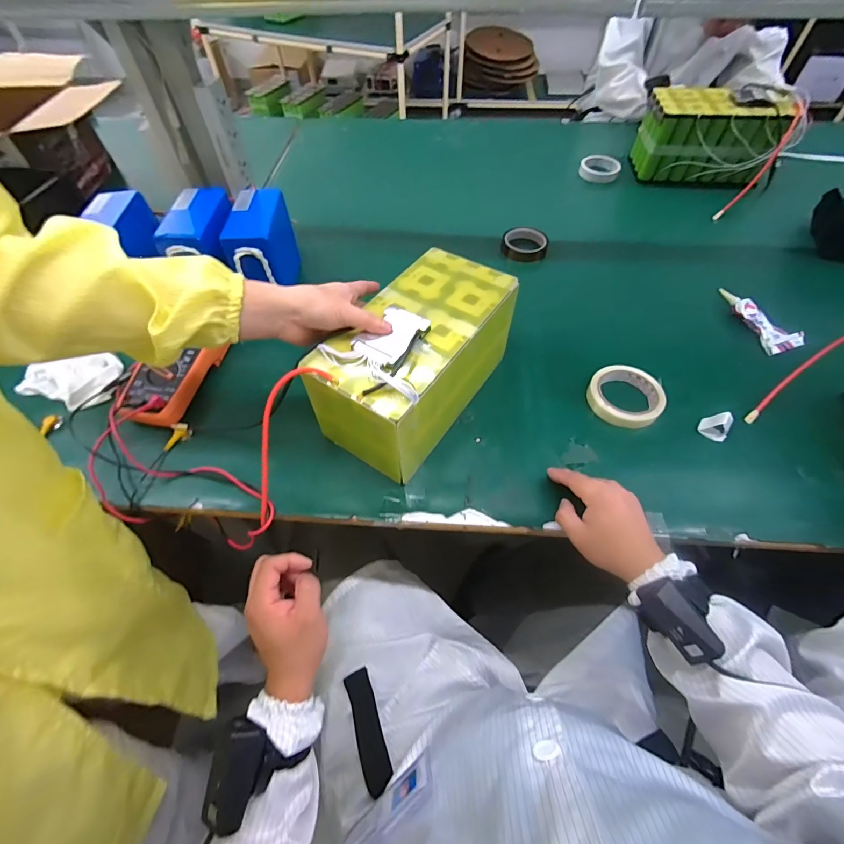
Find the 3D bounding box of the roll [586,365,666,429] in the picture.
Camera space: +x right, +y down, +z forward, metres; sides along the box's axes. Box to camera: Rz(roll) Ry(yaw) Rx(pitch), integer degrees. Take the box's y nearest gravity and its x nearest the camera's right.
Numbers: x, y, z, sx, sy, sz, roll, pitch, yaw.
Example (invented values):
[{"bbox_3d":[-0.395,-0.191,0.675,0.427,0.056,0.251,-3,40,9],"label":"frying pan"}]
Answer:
[{"bbox_3d":[0.306,-0.039,0.596,0.102,0.035,0.101,0,57,0],"label":"roll"}]

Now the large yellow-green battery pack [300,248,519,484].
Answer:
[{"bbox_3d":[-0.004,-0.084,0.541,0.145,0.160,0.280,30,62,18],"label":"large yellow-green battery pack"}]

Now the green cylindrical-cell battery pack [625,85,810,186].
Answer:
[{"bbox_3d":[0.635,-0.638,0.893,0.277,0.157,0.132,21,60,14],"label":"green cylindrical-cell battery pack"}]

